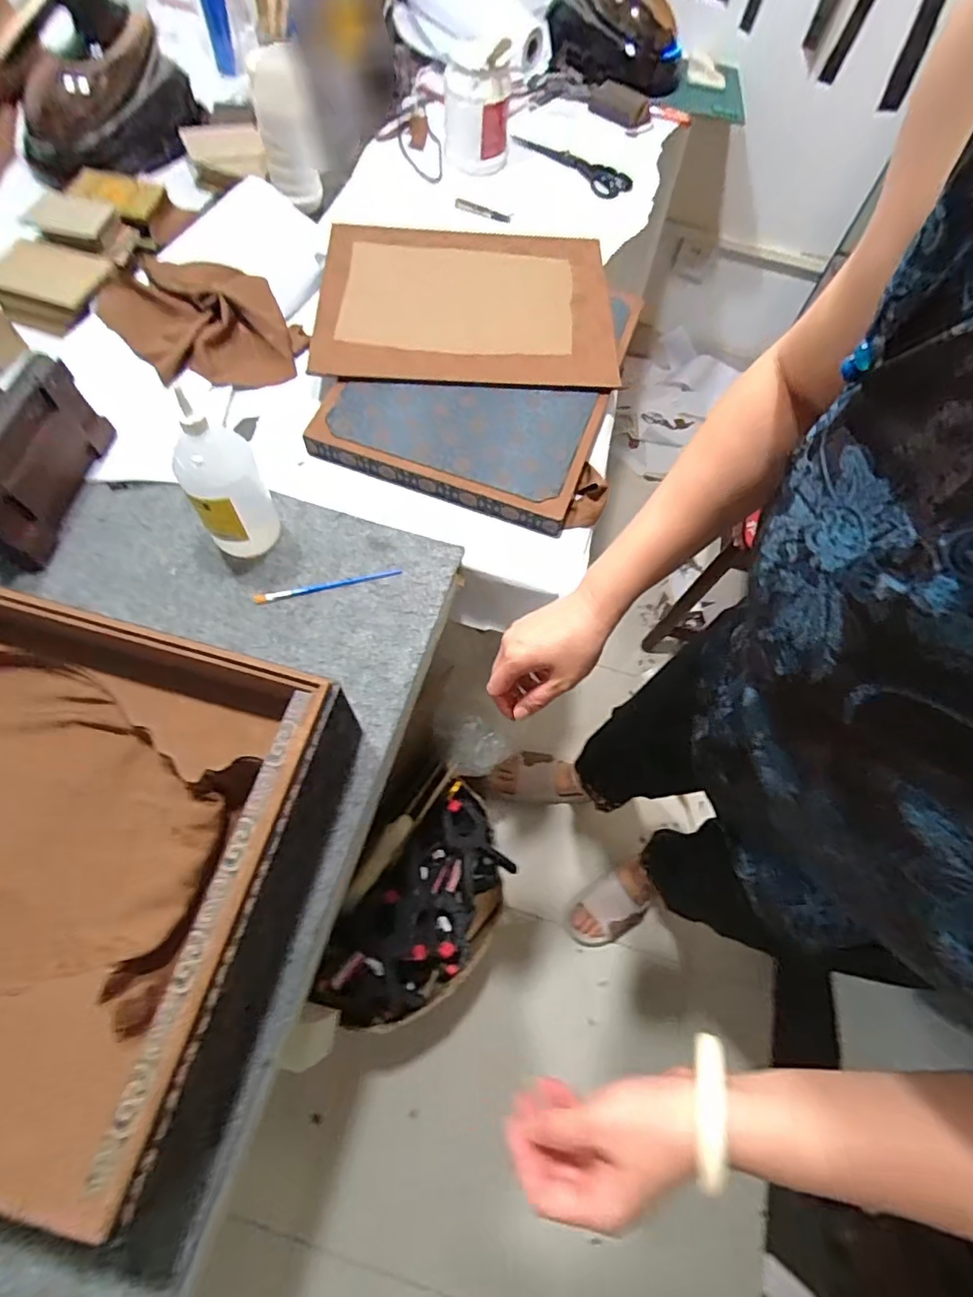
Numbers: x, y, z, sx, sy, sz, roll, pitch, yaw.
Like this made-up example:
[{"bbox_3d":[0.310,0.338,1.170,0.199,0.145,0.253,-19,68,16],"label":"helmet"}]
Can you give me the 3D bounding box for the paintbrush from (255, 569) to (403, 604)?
[{"bbox_3d":[-0.186,-0.074,0.659,0.170,0.007,0.011,-13,68,-8],"label":"paintbrush"}]

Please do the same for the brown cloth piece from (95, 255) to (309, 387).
[{"bbox_3d":[-0.421,-0.497,0.853,0.224,0.095,0.236,1,67,-3],"label":"brown cloth piece"}]

